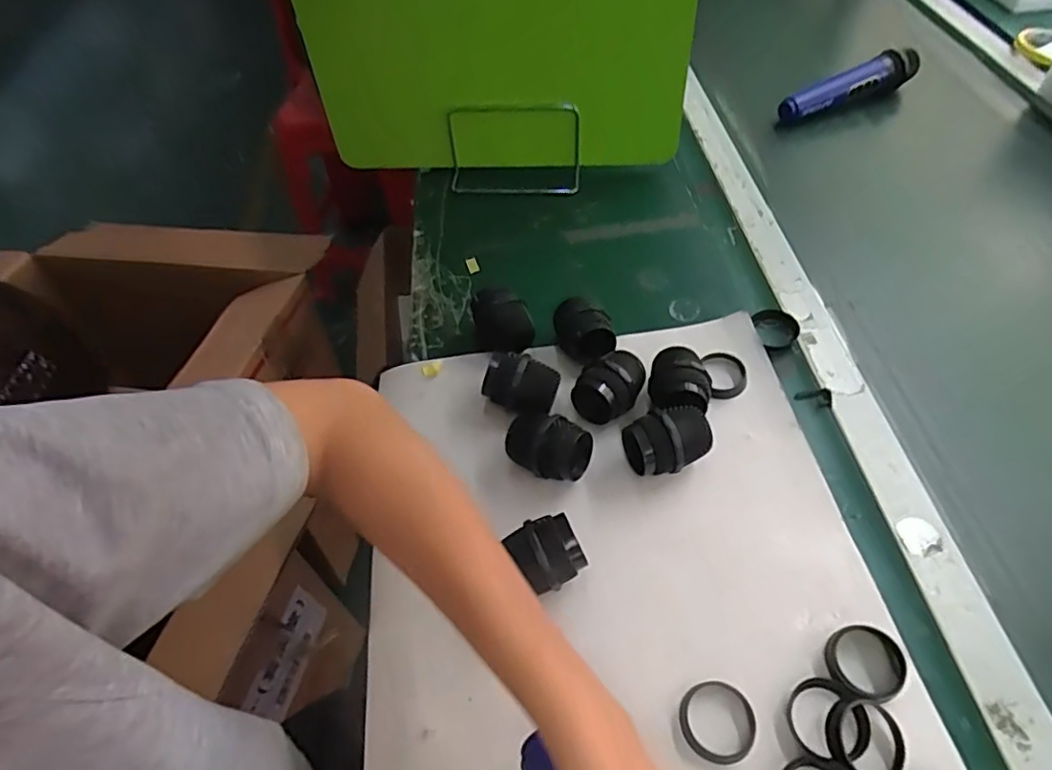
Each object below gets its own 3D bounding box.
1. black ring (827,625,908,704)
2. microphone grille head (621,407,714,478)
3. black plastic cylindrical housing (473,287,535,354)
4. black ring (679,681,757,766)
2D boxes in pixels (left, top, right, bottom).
[{"bbox_3d":[0.207,0.168,0.367,0.042,0.012,0.041,-2,54,2],"label":"black ring"},{"bbox_3d":[0.107,0.044,0.455,0.062,0.045,0.040,-17,55,-9],"label":"microphone grille head"},{"bbox_3d":[-0.021,-0.057,0.539,0.047,0.050,0.051,-15,54,-8],"label":"black plastic cylindrical housing"},{"bbox_3d":[0.114,0.201,0.361,0.044,0.007,0.043,-2,54,2],"label":"black ring"}]

